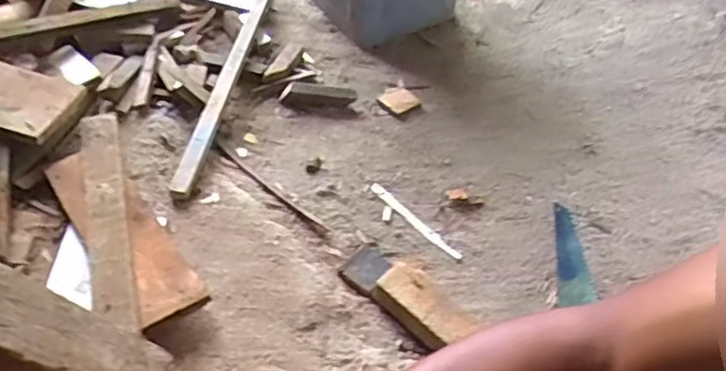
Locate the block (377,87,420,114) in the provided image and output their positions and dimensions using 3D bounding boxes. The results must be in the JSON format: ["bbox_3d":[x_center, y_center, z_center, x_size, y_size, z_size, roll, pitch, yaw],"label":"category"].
[{"bbox_3d":[0.060,-0.145,1.097,0.054,0.007,0.054,-26,52,-24],"label":"block"}]

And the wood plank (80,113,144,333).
[{"bbox_3d":[-0.320,0.027,0.812,0.052,0.017,0.356,-1,45,-26],"label":"wood plank"}]

